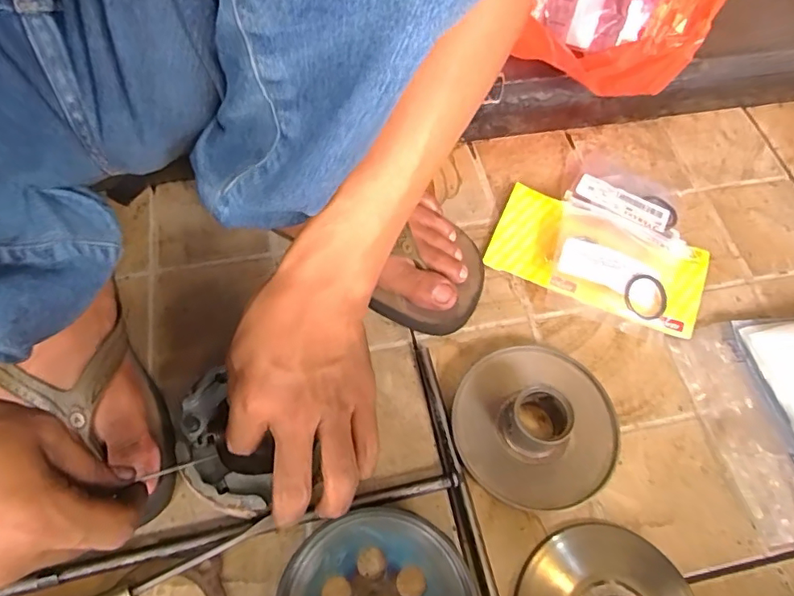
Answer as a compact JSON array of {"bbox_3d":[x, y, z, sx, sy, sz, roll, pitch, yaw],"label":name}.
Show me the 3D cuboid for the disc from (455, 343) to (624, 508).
[{"bbox_3d":[0.100,0.087,0.377,0.113,0.036,0.113,1,63,-2],"label":"disc"}]

